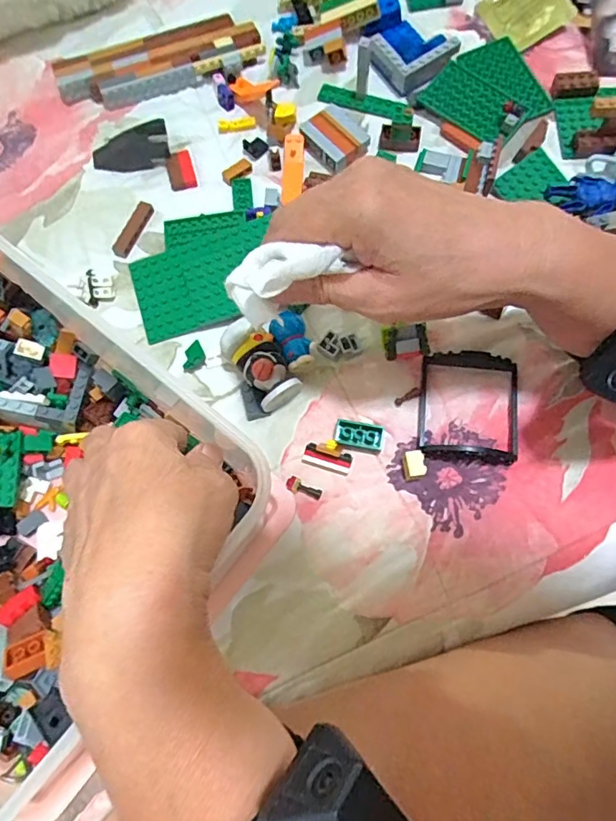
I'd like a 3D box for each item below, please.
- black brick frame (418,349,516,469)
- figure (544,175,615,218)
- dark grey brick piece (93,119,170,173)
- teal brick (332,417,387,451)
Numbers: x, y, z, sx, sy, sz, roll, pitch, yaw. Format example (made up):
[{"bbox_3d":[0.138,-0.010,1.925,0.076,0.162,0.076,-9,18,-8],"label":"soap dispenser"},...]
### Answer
[{"bbox_3d":[0.108,-0.003,0.345,0.064,0.023,0.071,6,74,2],"label":"black brick frame"},{"bbox_3d":[0.216,-0.158,0.379,0.074,0.020,0.032,-2,75,0],"label":"figure"},{"bbox_3d":[-0.144,-0.212,0.425,0.063,0.013,0.030,-19,74,-5],"label":"dark grey brick piece"},{"bbox_3d":[0.035,0.016,0.350,0.034,0.009,0.018,10,74,3],"label":"teal brick"}]

